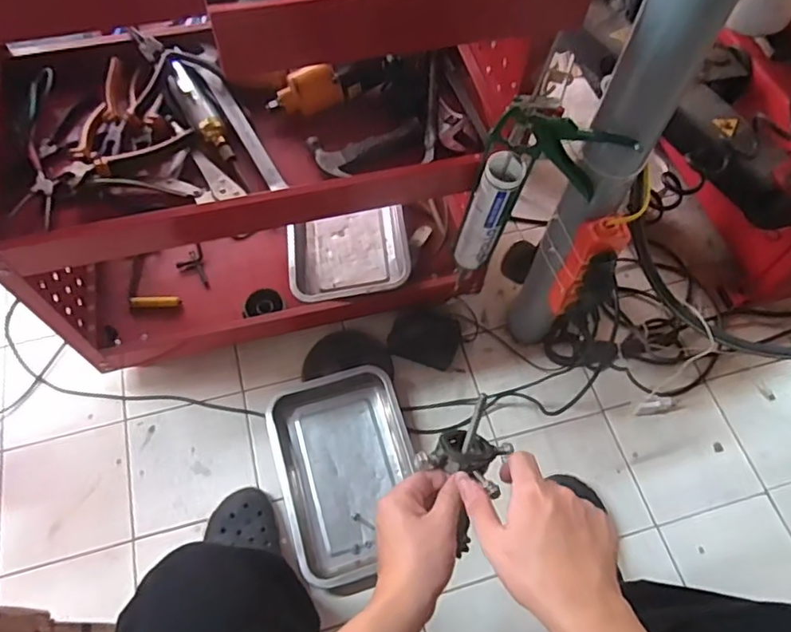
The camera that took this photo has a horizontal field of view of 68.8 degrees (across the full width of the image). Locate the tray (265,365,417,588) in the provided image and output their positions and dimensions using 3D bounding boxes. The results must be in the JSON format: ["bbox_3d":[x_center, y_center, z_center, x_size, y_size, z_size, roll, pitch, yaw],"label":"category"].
[{"bbox_3d":[-0.075,0.243,0.918,0.210,0.072,0.300,-16,63,-9],"label":"tray"}]

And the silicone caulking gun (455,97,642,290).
[{"bbox_3d":[0.178,-0.149,0.759,0.168,0.298,0.051,8,62,4],"label":"silicone caulking gun"}]

